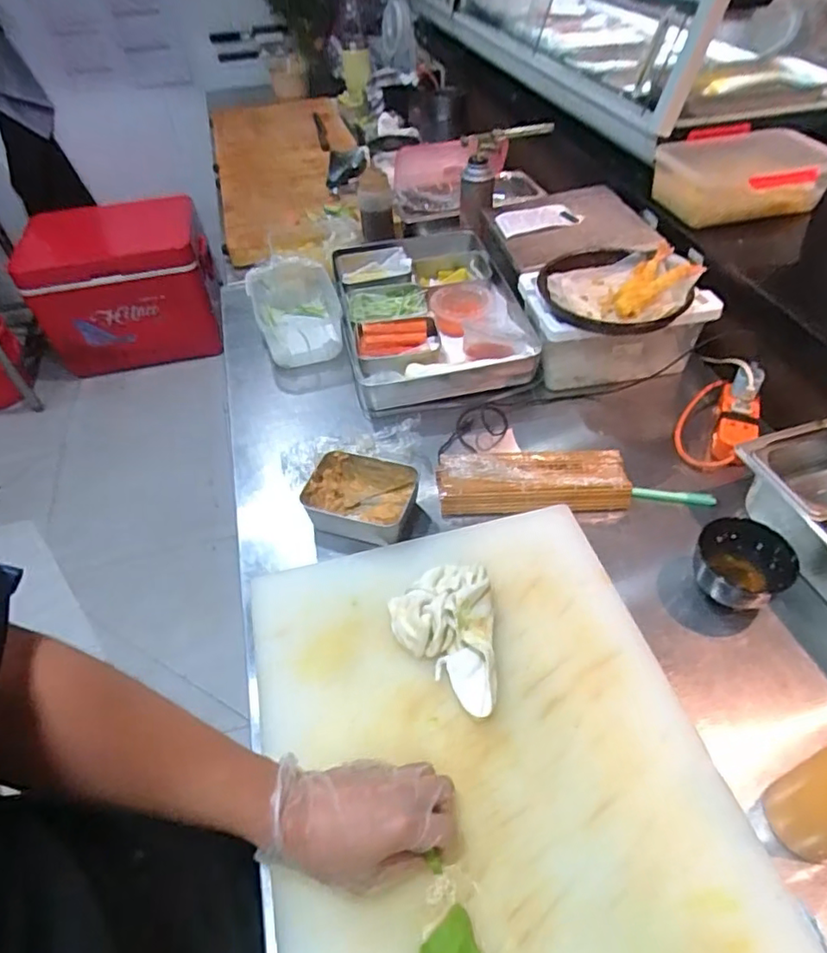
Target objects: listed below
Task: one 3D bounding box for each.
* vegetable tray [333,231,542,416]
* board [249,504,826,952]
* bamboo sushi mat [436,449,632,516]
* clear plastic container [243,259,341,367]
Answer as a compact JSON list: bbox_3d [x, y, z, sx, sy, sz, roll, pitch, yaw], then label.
[{"bbox_3d":[0.026,-0.287,1.022,0.294,0.065,0.412,-10,48,-6],"label":"vegetable tray"},{"bbox_3d":[0.073,0.282,0.506,0.389,0.044,0.588,-13,48,-8],"label":"board"},{"bbox_3d":[0.156,0.006,0.772,0.243,0.036,0.082,-1,47,2],"label":"bamboo sushi mat"},{"bbox_3d":[-0.204,-0.289,1.027,0.147,0.089,0.202,-14,48,-9],"label":"clear plastic container"}]

